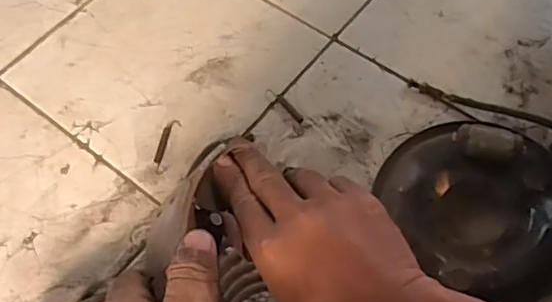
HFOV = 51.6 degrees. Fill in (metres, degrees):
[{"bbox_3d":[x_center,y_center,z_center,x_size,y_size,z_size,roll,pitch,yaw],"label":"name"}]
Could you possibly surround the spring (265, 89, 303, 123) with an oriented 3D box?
[{"bbox_3d":[0.015,-0.074,0.920,0.015,0.006,0.080,-42,69,-18],"label":"spring"}]

